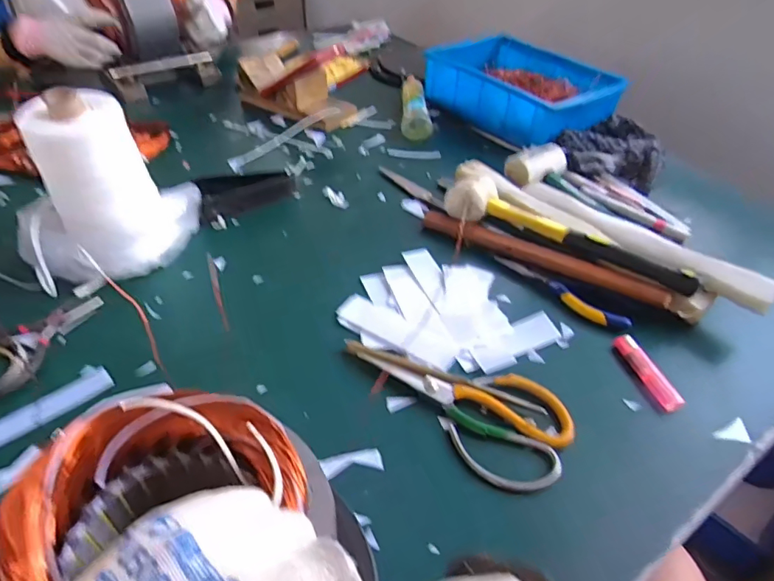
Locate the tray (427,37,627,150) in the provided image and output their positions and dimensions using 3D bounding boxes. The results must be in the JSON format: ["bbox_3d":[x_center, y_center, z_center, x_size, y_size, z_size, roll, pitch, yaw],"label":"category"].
[{"bbox_3d":[0.227,-0.335,0.839,0.195,0.091,0.277,-27,50,-30],"label":"tray"}]

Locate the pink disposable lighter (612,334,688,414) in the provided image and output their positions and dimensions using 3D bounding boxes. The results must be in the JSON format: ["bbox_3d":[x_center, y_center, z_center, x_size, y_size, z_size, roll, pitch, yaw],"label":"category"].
[{"bbox_3d":[0.240,0.075,0.457,0.018,0.016,0.082,-9,43,-14],"label":"pink disposable lighter"}]

